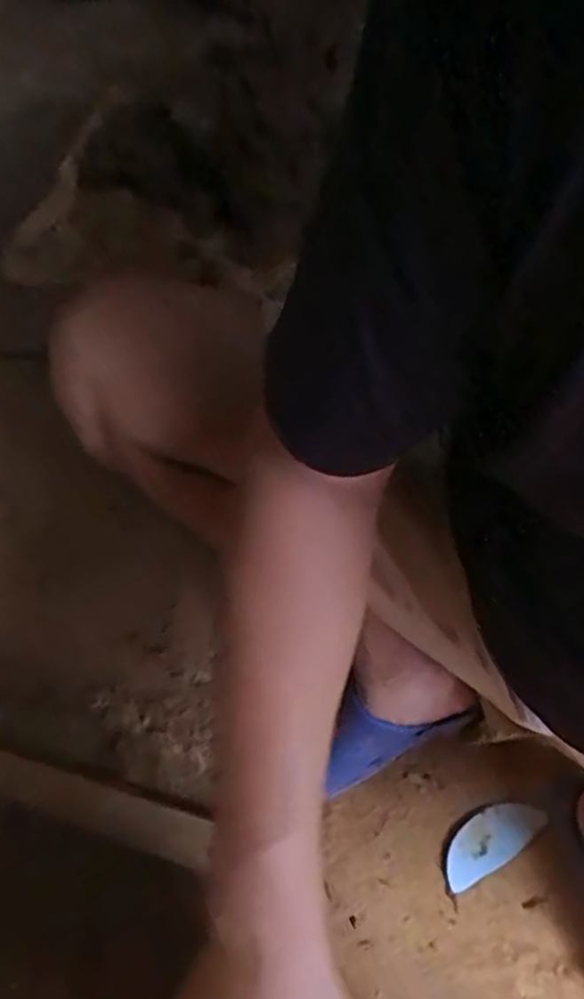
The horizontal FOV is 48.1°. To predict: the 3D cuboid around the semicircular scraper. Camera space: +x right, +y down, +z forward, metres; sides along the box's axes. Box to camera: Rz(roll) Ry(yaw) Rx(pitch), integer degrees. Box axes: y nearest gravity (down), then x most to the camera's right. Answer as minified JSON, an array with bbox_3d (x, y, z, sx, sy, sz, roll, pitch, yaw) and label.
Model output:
[{"bbox_3d":[0.203,0.343,0.662,0.116,0.004,0.048,-27,66,-11],"label":"semicircular scraper"}]

